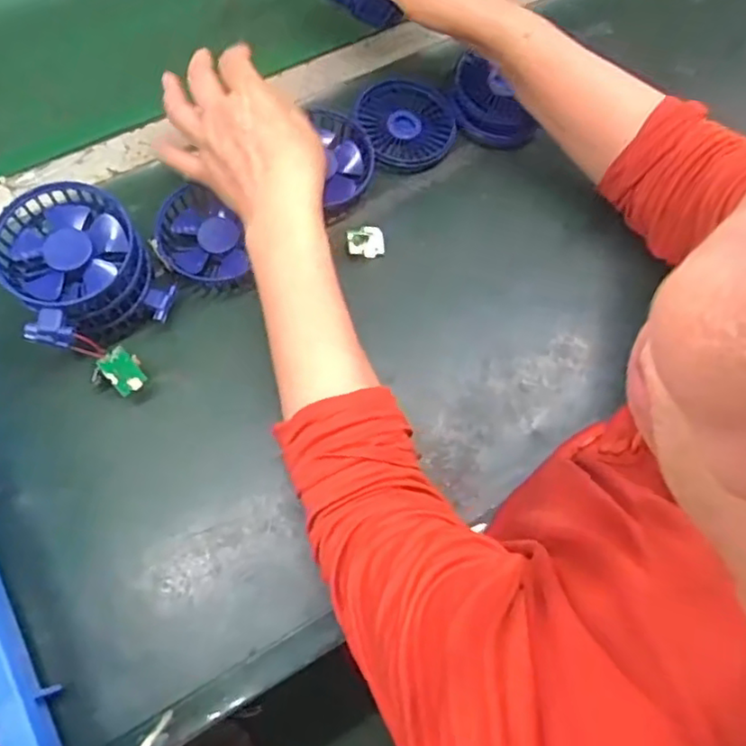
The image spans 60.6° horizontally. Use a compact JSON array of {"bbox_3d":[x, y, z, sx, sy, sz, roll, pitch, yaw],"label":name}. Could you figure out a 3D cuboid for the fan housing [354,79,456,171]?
[{"bbox_3d":[0.028,-0.220,0.563,0.079,0.017,0.088,-30,73,-14],"label":"fan housing"}]

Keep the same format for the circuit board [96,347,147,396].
[{"bbox_3d":[-0.173,-0.002,0.445,0.025,0.005,0.031,-42,113,-19],"label":"circuit board"}]

